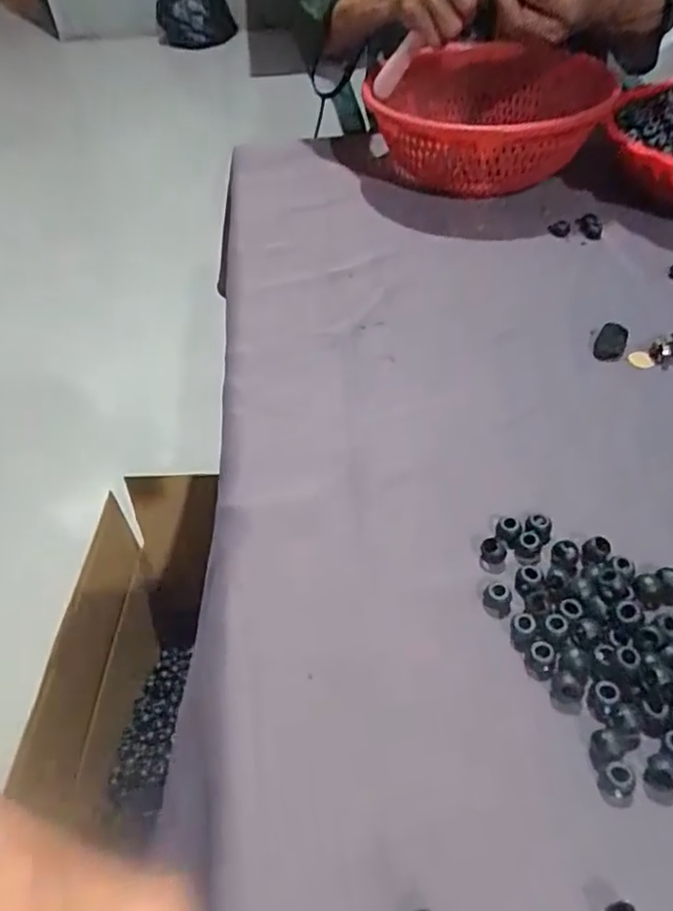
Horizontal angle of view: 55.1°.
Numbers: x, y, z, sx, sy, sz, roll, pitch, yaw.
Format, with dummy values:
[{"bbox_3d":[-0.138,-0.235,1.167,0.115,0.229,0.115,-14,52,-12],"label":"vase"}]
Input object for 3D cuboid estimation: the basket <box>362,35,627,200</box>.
[{"bbox_3d":[0.169,-0.374,0.723,0.260,0.099,0.275,6,47,9],"label":"basket"}]

